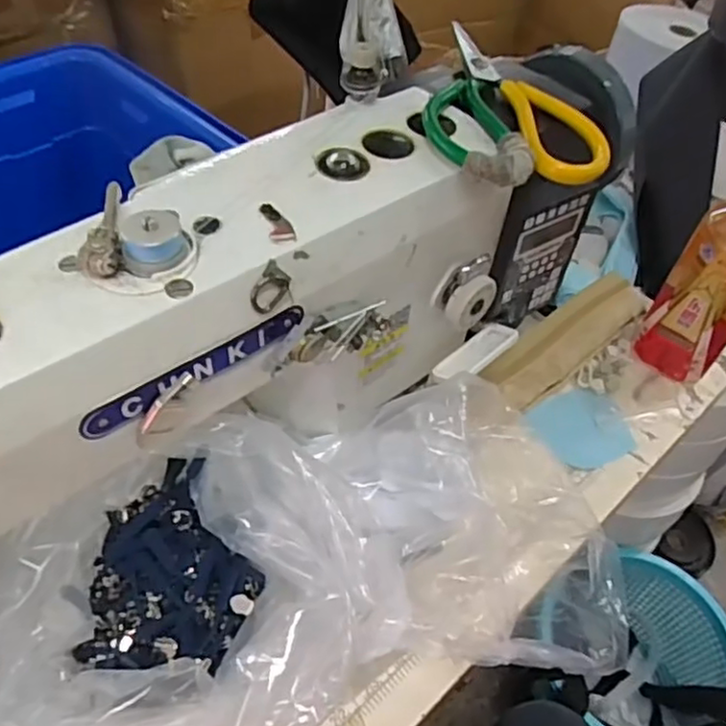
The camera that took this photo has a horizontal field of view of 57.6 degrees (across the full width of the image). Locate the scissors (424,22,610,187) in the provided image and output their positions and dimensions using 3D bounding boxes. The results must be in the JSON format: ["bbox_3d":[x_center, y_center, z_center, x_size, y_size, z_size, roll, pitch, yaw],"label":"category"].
[{"bbox_3d":[0.075,-0.161,0.412,0.096,0.017,0.155,-16,53,-18],"label":"scissors"}]

